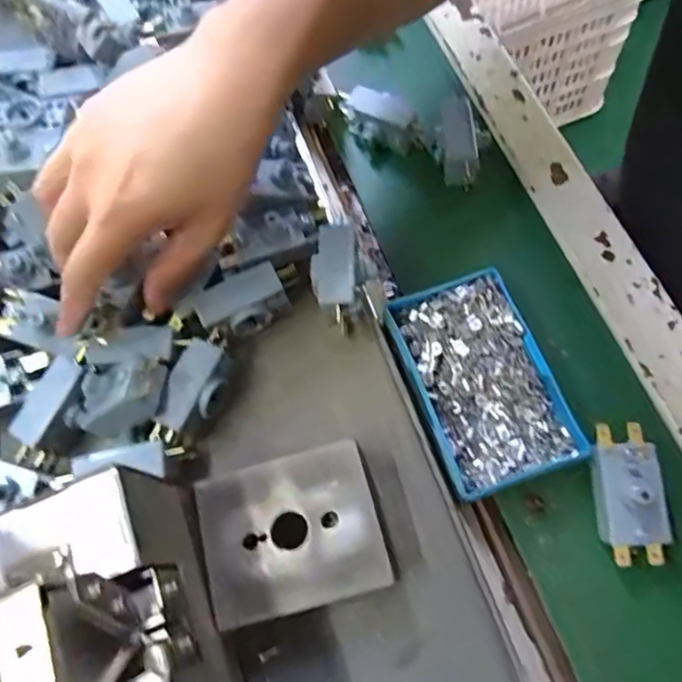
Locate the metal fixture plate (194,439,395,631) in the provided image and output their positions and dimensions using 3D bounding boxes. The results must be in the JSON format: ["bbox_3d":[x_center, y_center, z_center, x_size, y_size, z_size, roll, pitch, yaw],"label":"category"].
[{"bbox_3d":[-0.023,0.090,0.272,0.079,0.028,0.065,-17,66,0],"label":"metal fixture plate"}]

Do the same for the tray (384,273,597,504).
[{"bbox_3d":[0.076,0.023,0.321,0.071,0.031,0.113,-21,66,-1],"label":"tray"}]

